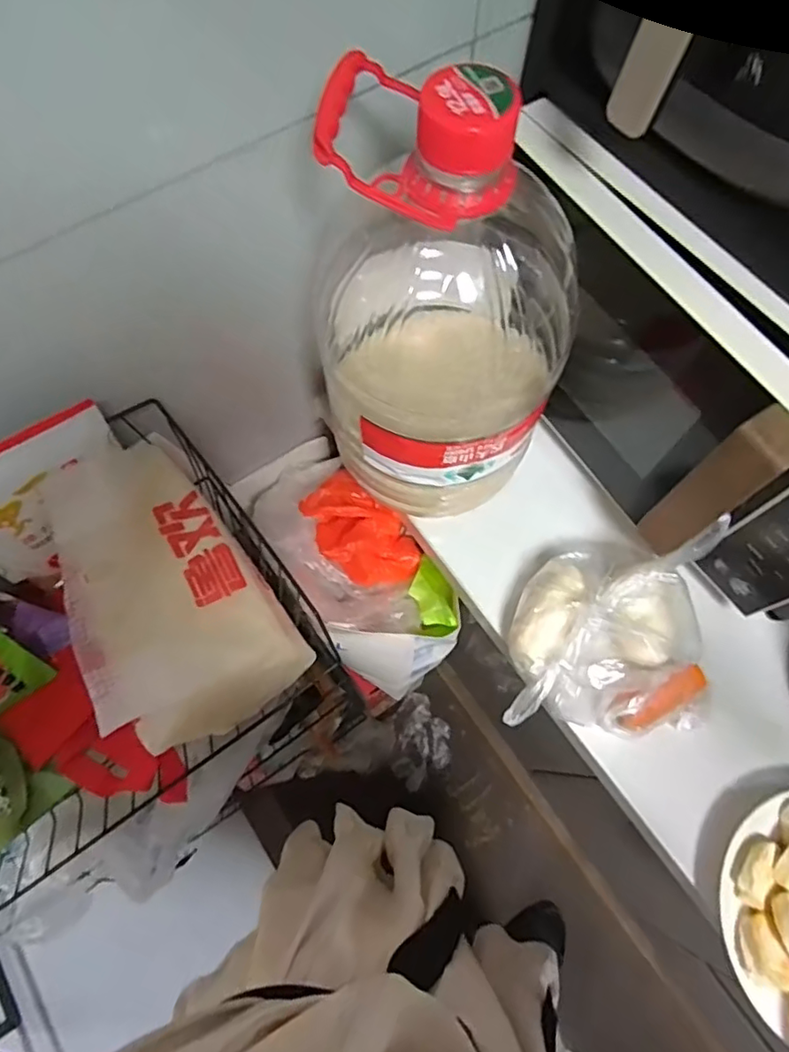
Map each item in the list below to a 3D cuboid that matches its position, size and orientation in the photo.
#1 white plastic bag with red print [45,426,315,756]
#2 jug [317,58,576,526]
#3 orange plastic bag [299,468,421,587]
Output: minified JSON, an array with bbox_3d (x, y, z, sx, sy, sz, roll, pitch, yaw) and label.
[{"bbox_3d":[-0.221,0.068,0.570,0.168,0.126,0.260,-35,73,-12],"label":"white plastic bag with red print"},{"bbox_3d":[0.045,-0.159,0.514,0.206,0.378,0.168,3,69,1],"label":"jug"},{"bbox_3d":[-0.043,0.011,0.749,0.152,0.089,0.100,41,74,14],"label":"orange plastic bag"}]

